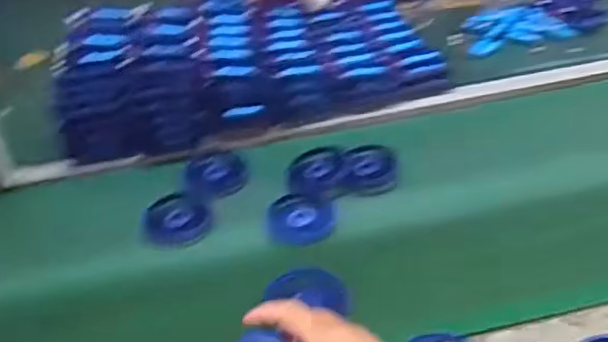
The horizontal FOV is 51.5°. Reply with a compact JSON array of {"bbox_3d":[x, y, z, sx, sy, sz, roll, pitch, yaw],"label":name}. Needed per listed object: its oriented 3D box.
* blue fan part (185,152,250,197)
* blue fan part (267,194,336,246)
[{"bbox_3d":[-0.120,0.003,0.866,0.087,0.013,0.088,-5,37,3],"label":"blue fan part"},{"bbox_3d":[-0.005,0.062,0.794,0.082,0.020,0.075,7,39,18],"label":"blue fan part"}]

